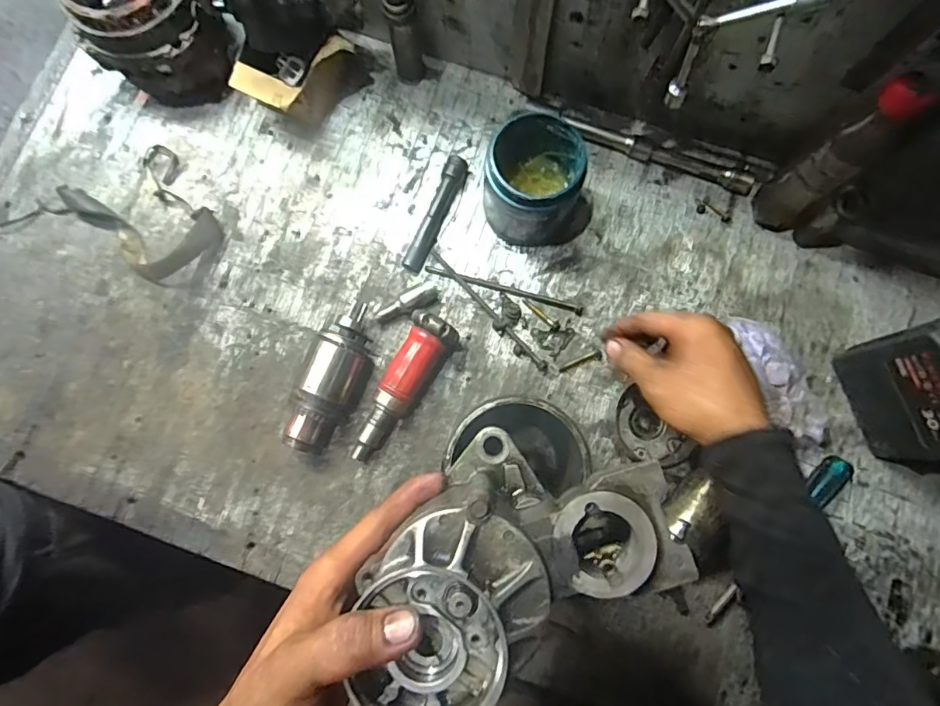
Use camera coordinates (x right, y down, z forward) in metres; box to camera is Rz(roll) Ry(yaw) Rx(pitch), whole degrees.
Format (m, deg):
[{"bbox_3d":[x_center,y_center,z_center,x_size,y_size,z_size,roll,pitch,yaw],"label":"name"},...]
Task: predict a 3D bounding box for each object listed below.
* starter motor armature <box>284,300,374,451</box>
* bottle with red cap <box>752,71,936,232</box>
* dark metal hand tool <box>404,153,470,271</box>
[{"bbox_3d":[-0.132,0.023,0.514,0.056,0.047,0.149,14,80,2],"label":"starter motor armature"},{"bbox_3d":[0.331,-0.174,0.483,0.061,0.195,0.046,-37,82,-7],"label":"bottle with red cap"},{"bbox_3d":[-0.036,-0.147,0.557,0.020,0.022,0.131,22,80,3],"label":"dark metal hand tool"}]

